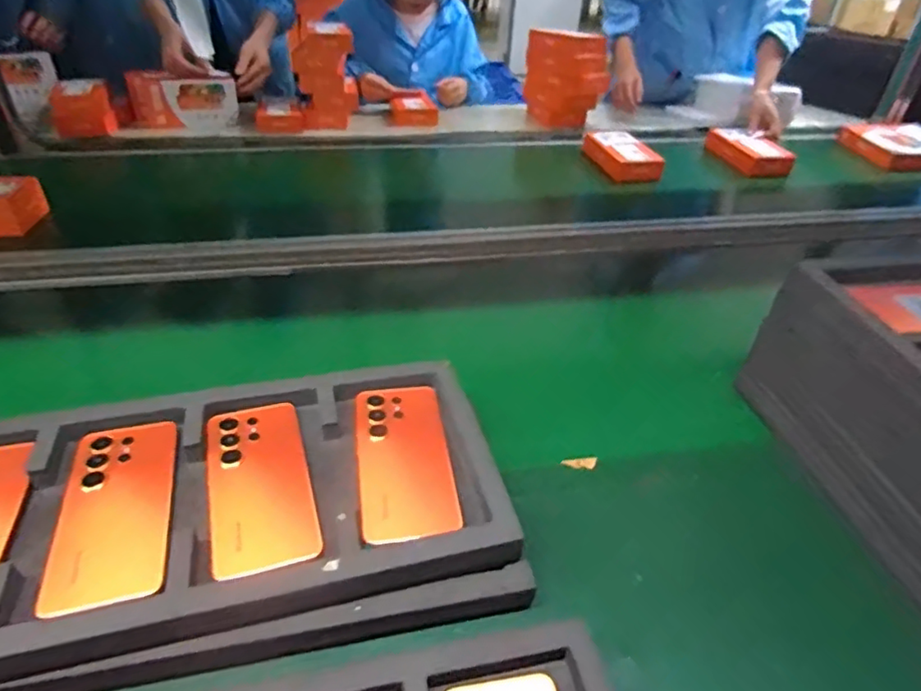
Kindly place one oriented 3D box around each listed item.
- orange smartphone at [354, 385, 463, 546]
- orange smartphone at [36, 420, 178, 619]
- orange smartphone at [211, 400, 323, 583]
[{"bbox_3d":[-0.049,0.097,0.510,0.079,0.016,0.174,-8,36,-7],"label":"orange smartphone"},{"bbox_3d":[-0.265,0.124,0.454,0.077,0.011,0.169,-8,40,-15],"label":"orange smartphone"},{"bbox_3d":[-0.164,0.110,0.483,0.075,0.009,0.176,-10,40,-17],"label":"orange smartphone"}]

